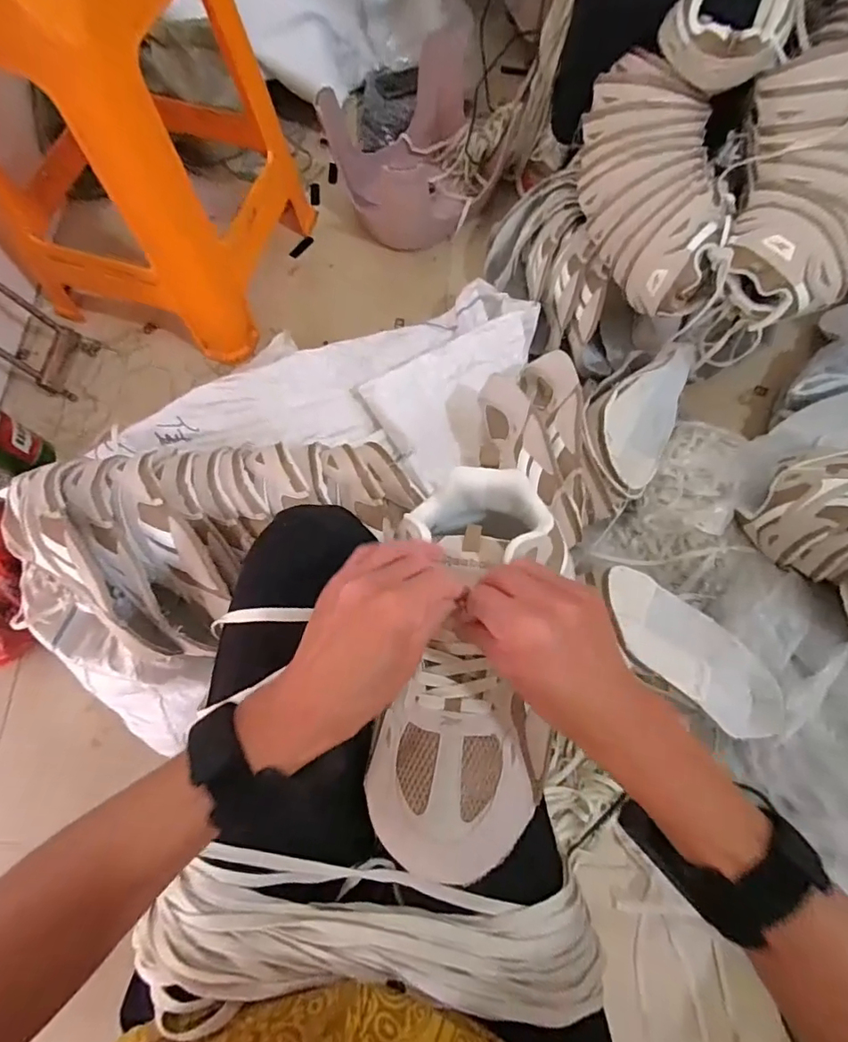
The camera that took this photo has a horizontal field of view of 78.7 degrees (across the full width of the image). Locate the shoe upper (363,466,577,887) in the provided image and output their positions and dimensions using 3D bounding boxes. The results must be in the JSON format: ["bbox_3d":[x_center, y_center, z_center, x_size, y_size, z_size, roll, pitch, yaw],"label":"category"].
[{"bbox_3d":[0.034,0.091,0.363,0.124,0.065,0.272,10,67,2],"label":"shoe upper"}]

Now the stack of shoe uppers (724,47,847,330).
[{"bbox_3d":[0.475,-0.407,0.631,0.158,0.094,0.317,12,89,3],"label":"stack of shoe uppers"}]

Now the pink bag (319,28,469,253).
[{"bbox_3d":[-0.040,-0.694,0.950,0.264,0.162,0.314,-4,72,-2],"label":"pink bag"}]

